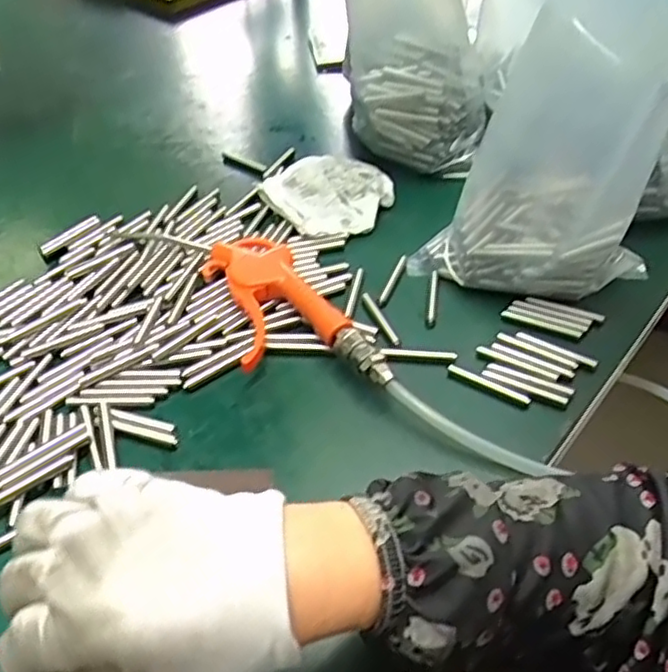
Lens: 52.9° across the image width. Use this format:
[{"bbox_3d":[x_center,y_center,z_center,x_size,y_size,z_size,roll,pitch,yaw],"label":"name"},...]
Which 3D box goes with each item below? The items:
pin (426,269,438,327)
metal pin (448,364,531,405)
[{"bbox_3d":[0.076,-0.030,0.514,0.006,0.004,0.058,6,45,8],"label":"pin"},{"bbox_3d":[0.104,0.032,0.452,0.057,0.005,0.007,23,50,23],"label":"metal pin"}]

